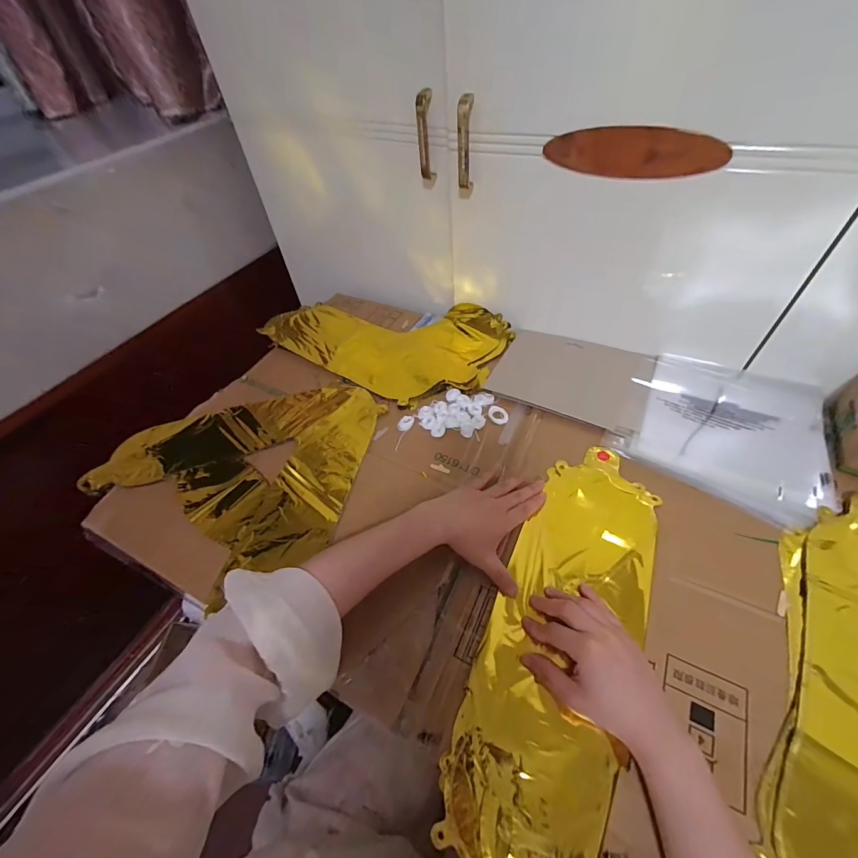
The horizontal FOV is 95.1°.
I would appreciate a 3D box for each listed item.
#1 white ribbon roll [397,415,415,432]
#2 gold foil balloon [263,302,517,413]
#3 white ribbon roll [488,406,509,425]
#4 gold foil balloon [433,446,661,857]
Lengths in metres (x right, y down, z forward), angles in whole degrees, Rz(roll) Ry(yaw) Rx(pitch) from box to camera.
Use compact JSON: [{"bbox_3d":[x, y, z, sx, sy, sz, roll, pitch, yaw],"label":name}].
[{"bbox_3d":[-0.032,-0.008,0.559,0.018,0.004,0.027,27,59,24],"label":"white ribbon roll"},{"bbox_3d":[-0.084,-0.164,0.689,0.414,0.025,0.236,22,57,21],"label":"gold foil balloon"},{"bbox_3d":[0.099,-0.020,0.556,0.028,0.005,0.029,-3,52,4],"label":"white ribbon roll"},{"bbox_3d":[0.136,0.194,0.391,0.135,0.014,0.425,19,56,19],"label":"gold foil balloon"}]

